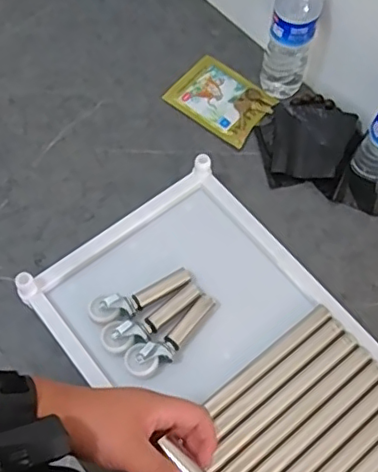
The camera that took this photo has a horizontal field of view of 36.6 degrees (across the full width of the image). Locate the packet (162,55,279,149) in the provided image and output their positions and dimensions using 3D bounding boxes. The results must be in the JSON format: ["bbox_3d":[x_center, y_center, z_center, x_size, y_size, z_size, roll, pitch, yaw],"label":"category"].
[{"bbox_3d":[0.052,-0.214,0.890,0.144,0.008,0.109,38,69,14],"label":"packet"}]

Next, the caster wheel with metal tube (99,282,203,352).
[{"bbox_3d":[-0.042,0.103,0.690,0.130,0.030,0.039,-26,69,-14],"label":"caster wheel with metal tube"}]

